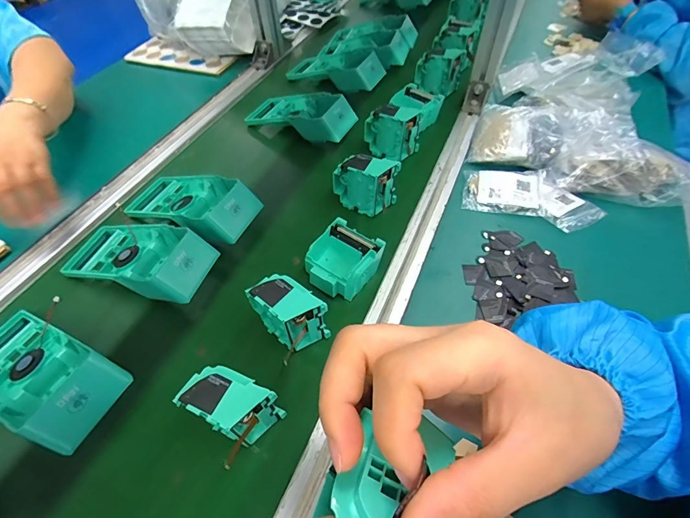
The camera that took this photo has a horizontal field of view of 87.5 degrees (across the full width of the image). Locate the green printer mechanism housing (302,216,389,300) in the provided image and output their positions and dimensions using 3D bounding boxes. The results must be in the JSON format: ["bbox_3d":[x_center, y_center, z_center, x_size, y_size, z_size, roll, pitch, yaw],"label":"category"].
[{"bbox_3d":[-0.005,0.001,0.439,0.082,0.036,0.080,30,60,22],"label":"green printer mechanism housing"}]

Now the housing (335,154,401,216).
[{"bbox_3d":[0.028,-0.101,0.490,0.080,0.075,0.034,17,56,14],"label":"housing"}]

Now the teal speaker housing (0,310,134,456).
[{"bbox_3d":[-0.310,0.111,0.358,0.191,0.057,0.091,21,57,17],"label":"teal speaker housing"}]

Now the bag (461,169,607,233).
[{"bbox_3d":[0.260,-0.088,0.503,0.178,0.017,0.084,17,56,14],"label":"bag"}]

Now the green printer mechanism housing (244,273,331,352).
[{"bbox_3d":[-0.057,0.058,0.375,0.072,0.079,0.043,35,62,24],"label":"green printer mechanism housing"}]

